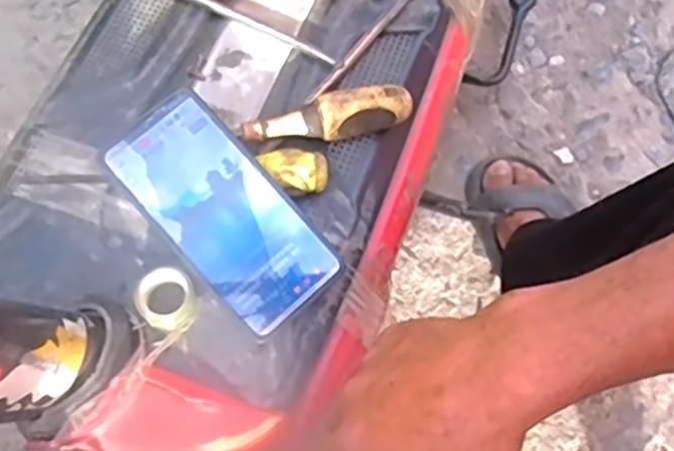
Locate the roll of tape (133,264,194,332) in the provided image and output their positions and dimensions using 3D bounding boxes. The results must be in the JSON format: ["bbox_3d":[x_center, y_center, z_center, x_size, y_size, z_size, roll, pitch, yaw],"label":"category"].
[{"bbox_3d":[-0.108,0.046,0.451,0.035,0.017,0.036,-33,72,-12],"label":"roll of tape"}]

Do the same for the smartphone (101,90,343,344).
[{"bbox_3d":[-0.072,-0.009,0.455,0.073,0.009,0.155,-41,87,-14],"label":"smartphone"}]

